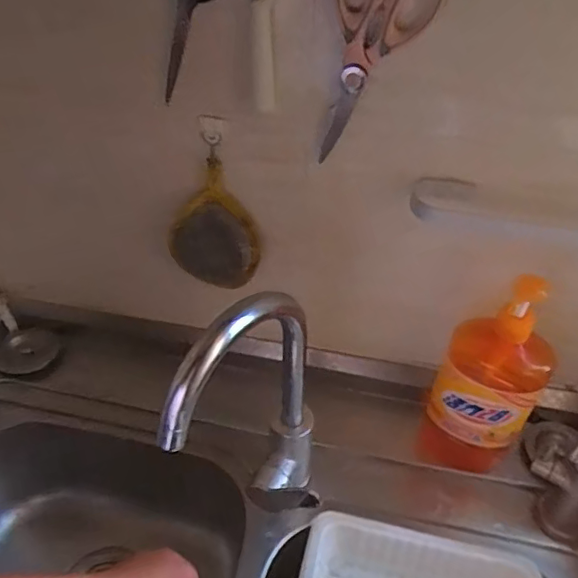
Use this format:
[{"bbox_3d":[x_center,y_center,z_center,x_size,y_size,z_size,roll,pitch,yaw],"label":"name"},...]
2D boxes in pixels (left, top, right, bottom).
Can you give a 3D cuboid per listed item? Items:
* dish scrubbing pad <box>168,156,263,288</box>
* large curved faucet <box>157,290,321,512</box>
[{"bbox_3d":[-0.081,-0.066,0.619,0.102,0.139,0.034,10,42,9],"label":"dish scrubbing pad"},{"bbox_3d":[-0.026,0.148,0.518,0.176,0.317,0.062,-31,51,-32],"label":"large curved faucet"}]

